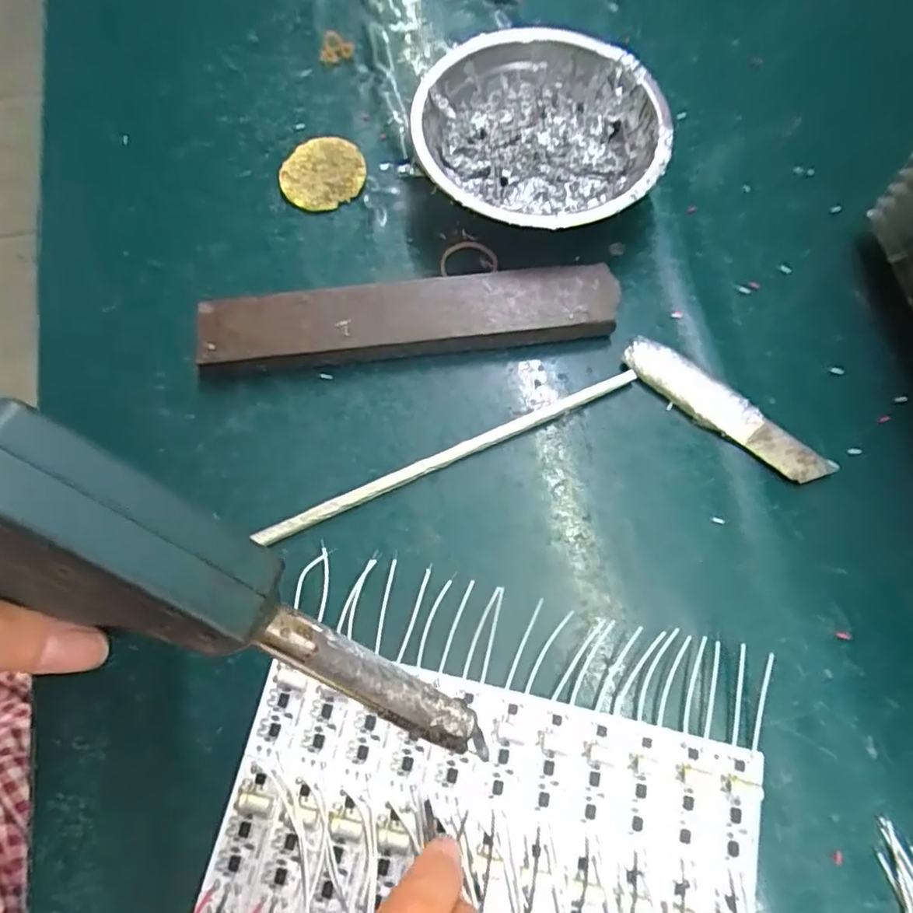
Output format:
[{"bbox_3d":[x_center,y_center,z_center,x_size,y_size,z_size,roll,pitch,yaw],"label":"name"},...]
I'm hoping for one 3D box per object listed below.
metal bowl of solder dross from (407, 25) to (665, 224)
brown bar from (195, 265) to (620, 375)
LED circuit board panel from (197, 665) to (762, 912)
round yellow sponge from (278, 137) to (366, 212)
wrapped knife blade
[{"bbox_3d":[0.041,-0.160,0.316,0.121,0.040,0.119,0,70,0],"label":"metal bowl of solder dross"},{"bbox_3d":[-0.023,-0.066,0.298,0.197,0.017,0.035,-7,70,-2],"label":"brown bar"},{"bbox_3d":[0.000,0.200,0.206,0.195,0.009,0.226,11,70,4],"label":"LED circuit board panel"},{"bbox_3d":[-0.072,-0.154,0.335,0.042,0.007,0.043,0,70,0],"label":"round yellow sponge"},{"bbox_3d":[0.125,-0.022,0.286,0.103,0.008,0.024,37,74,13],"label":"wrapped knife blade"}]

